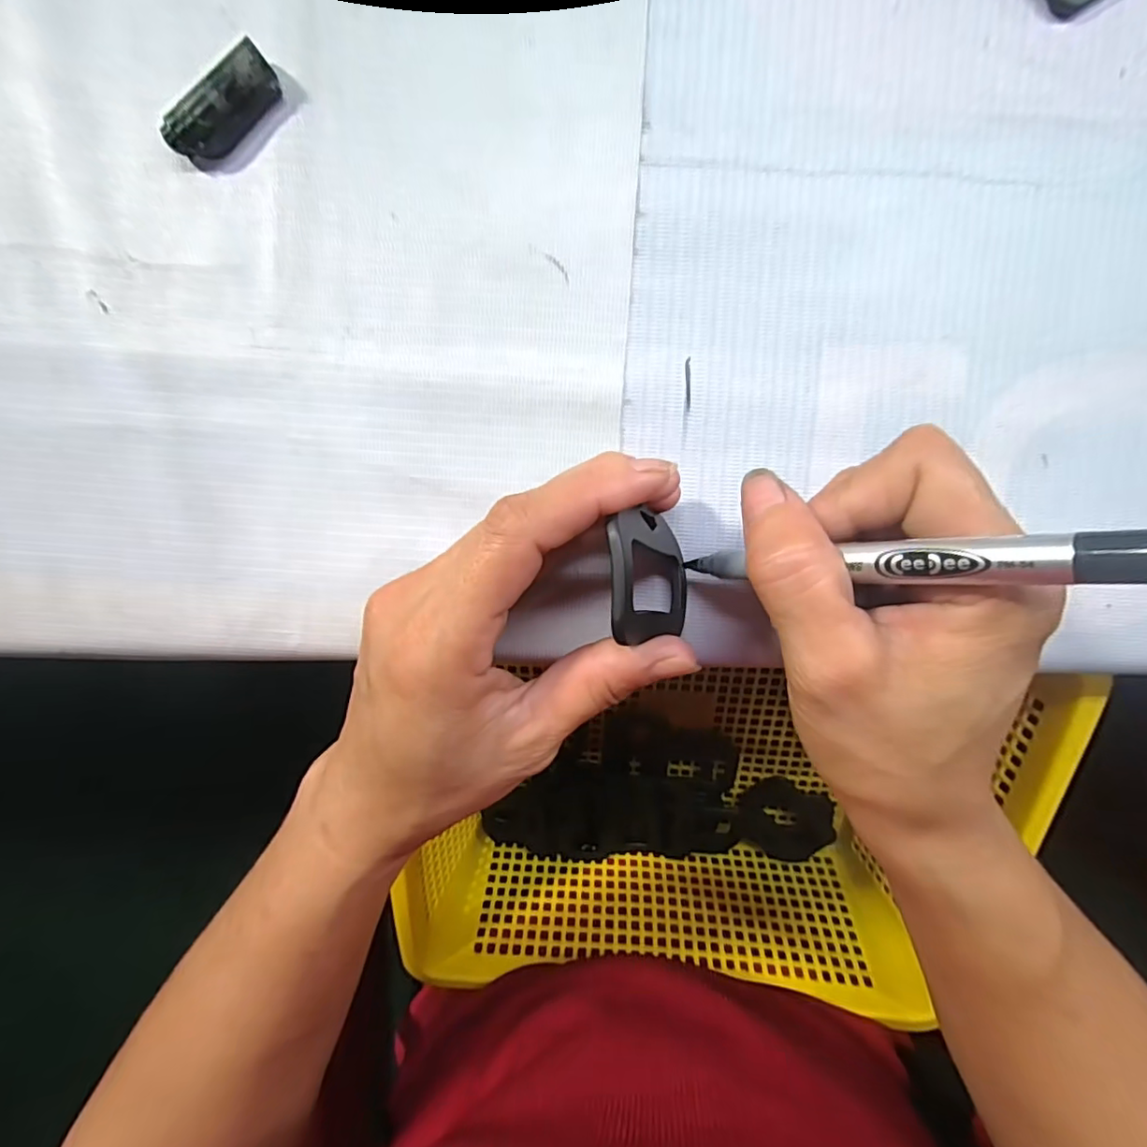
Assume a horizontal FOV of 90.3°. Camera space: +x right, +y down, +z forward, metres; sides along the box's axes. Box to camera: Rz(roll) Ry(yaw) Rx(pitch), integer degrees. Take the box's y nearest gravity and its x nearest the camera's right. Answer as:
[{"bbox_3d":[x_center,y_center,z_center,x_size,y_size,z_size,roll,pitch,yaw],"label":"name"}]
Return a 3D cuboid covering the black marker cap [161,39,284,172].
[{"bbox_3d":[-0.108,-0.143,0.177,0.038,0.010,0.014,-40,95,6],"label":"black marker cap"}]

